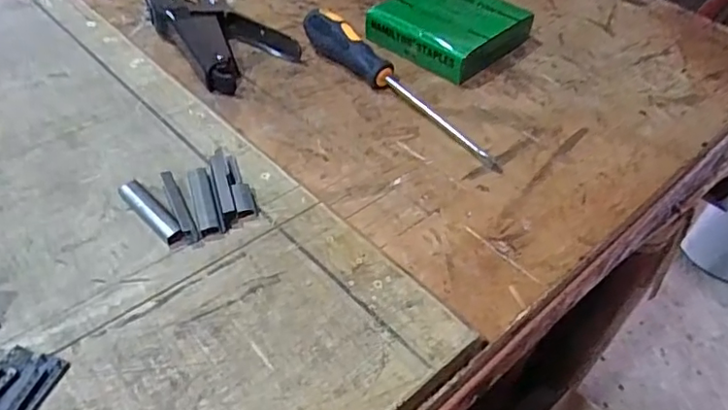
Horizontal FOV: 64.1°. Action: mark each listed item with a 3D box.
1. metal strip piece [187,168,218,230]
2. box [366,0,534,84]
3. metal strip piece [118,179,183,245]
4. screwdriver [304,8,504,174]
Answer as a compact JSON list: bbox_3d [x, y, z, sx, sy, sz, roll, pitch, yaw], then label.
[{"bbox_3d":[-0.097,-0.004,0.351,0.011,0.007,0.051,-10,45,-18],"label":"metal strip piece"},{"bbox_3d":[0.084,-0.174,0.564,0.116,0.035,0.132,34,48,26],"label":"box"},{"bbox_3d":[-0.125,0.003,0.342,0.012,0.007,0.058,-30,54,-34],"label":"metal strip piece"},{"bbox_3d":[0.029,-0.105,0.483,0.224,0.035,0.028,37,50,28],"label":"screwdriver"}]

